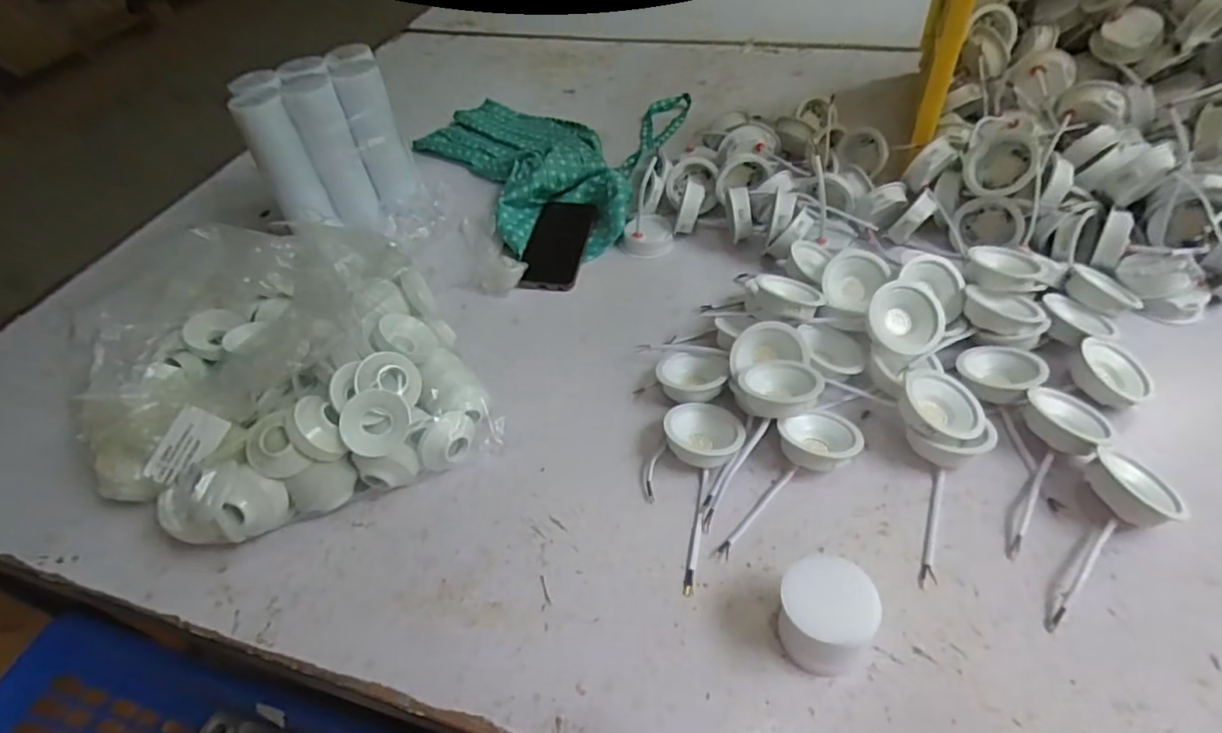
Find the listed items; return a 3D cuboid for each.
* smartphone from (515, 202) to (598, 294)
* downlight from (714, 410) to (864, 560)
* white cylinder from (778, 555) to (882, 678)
[{"bbox_3d":[-0.069,-0.160,0.800,0.075,0.015,0.168,9,57,6],"label":"smartphone"},{"bbox_3d":[0.144,0.091,0.530,0.161,0.034,0.057,-28,51,-19],"label":"downlight"},{"bbox_3d":[0.152,0.176,0.435,0.059,0.060,0.061,-3,47,3],"label":"white cylinder"}]

